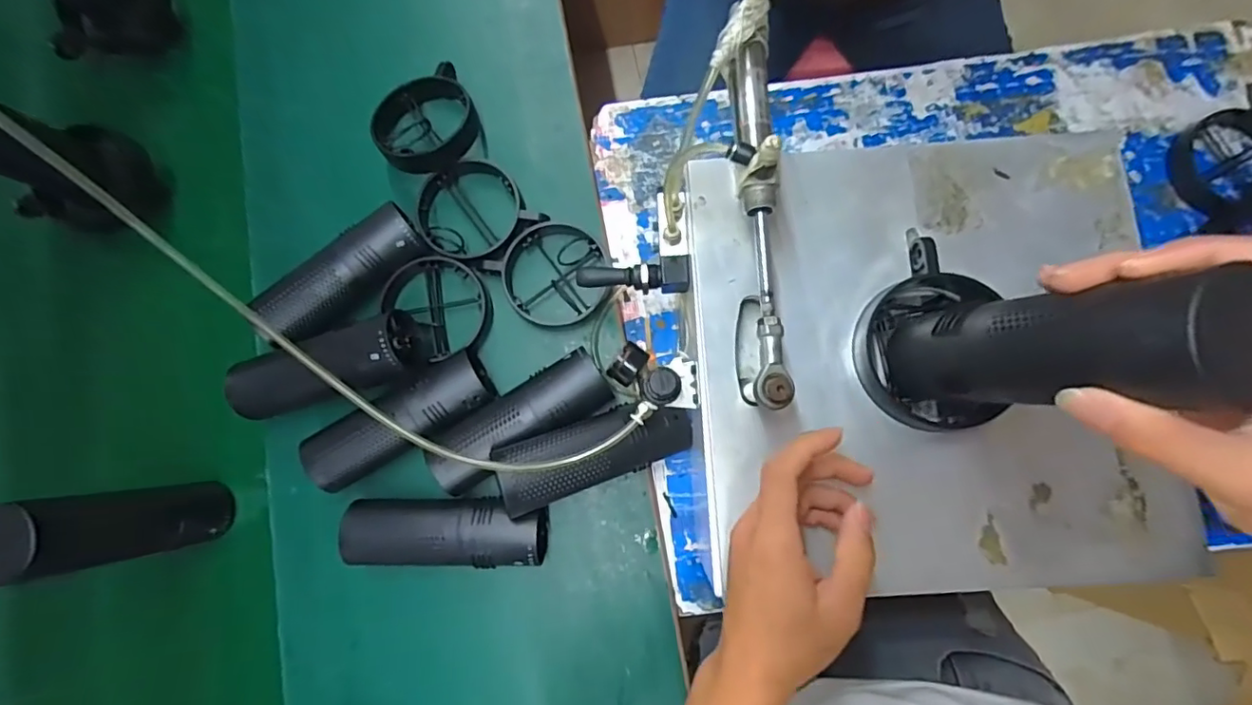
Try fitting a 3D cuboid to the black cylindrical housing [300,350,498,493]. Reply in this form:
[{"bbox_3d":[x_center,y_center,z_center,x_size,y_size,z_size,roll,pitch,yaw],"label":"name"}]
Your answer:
[{"bbox_3d":[-0.197,0.063,0.495,0.163,0.057,0.059,-29,82,-3],"label":"black cylindrical housing"}]

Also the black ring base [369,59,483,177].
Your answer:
[{"bbox_3d":[-0.194,-0.223,0.553,0.104,0.037,0.096,-34,82,-4],"label":"black ring base"}]

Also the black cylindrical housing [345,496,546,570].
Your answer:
[{"bbox_3d":[-0.151,0.153,0.476,0.162,0.061,0.054,0,81,2],"label":"black cylindrical housing"}]

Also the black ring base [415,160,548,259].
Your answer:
[{"bbox_3d":[-0.145,-0.134,0.536,0.100,0.027,0.099,-38,82,-4],"label":"black ring base"}]

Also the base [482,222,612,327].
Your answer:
[{"bbox_3d":[-0.063,-0.073,0.525,0.103,0.026,0.101,0,81,2],"label":"base"}]

